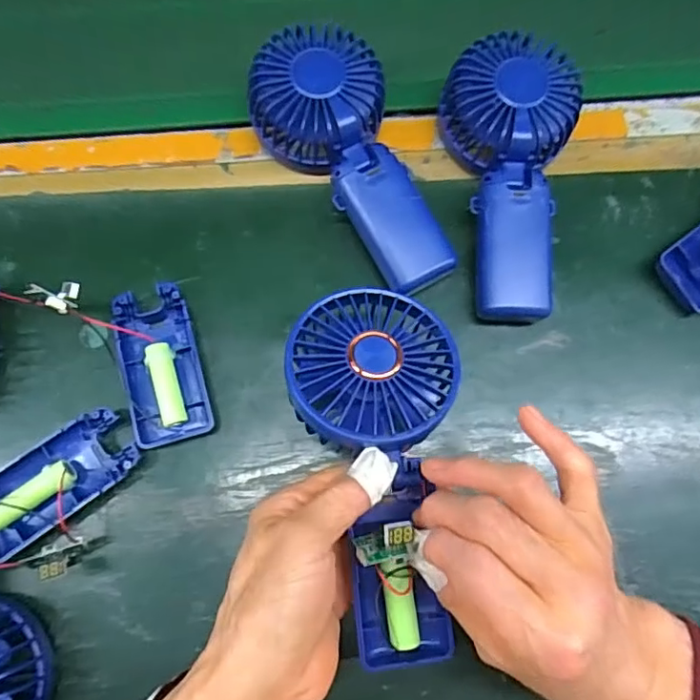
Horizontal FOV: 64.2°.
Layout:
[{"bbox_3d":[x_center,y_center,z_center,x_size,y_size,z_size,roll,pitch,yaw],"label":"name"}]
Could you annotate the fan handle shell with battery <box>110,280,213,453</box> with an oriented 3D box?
[{"bbox_3d":[-0.111,0.009,0.331,0.043,0.016,0.091,-16,77,-4],"label":"fan handle shell with battery"}]

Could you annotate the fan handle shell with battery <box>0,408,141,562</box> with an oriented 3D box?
[{"bbox_3d":[-0.164,0.074,0.313,0.090,0.025,0.044,-34,79,-8],"label":"fan handle shell with battery"}]

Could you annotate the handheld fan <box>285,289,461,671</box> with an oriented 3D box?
[{"bbox_3d":[0.016,0.055,0.264,0.080,0.031,0.177,-5,79,-2],"label":"handheld fan"}]

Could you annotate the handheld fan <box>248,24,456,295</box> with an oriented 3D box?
[{"bbox_3d":[0.000,-0.115,0.348,0.080,0.048,0.172,-25,78,-6],"label":"handheld fan"}]

